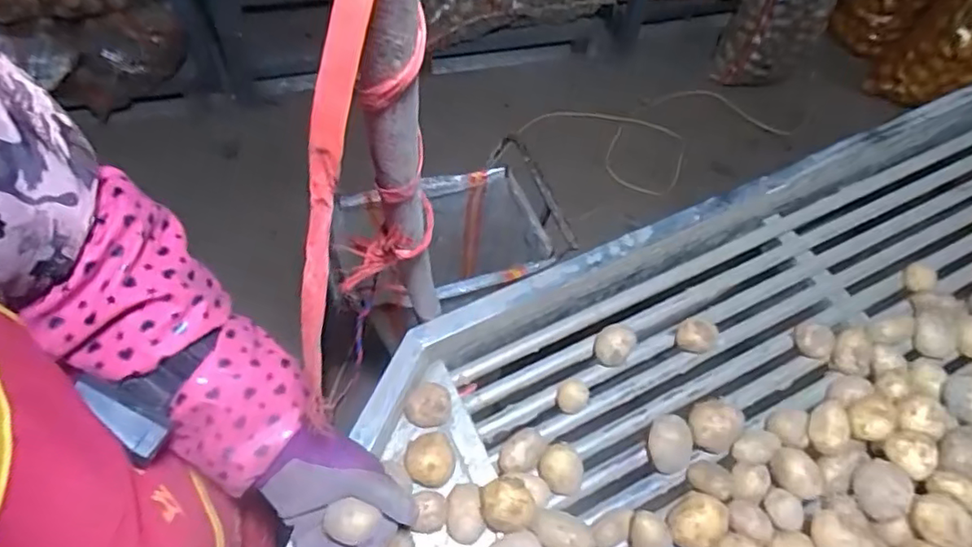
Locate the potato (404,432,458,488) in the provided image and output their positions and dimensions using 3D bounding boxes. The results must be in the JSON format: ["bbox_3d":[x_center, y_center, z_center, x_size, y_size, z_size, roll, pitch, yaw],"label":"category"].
[{"bbox_3d":[-0.054,0.183,0.567,0.046,0.044,0.044,2,59,-3],"label":"potato"}]

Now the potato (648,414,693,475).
[{"bbox_3d":[0.180,0.171,0.589,0.041,0.044,0.050,7,59,0],"label":"potato"}]

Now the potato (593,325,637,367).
[{"bbox_3d":[0.140,0.080,0.642,0.038,0.042,0.044,35,63,16],"label":"potato"}]

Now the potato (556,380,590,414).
[{"bbox_3d":[0.091,0.132,0.620,0.031,0.023,0.031,2,59,-3],"label":"potato"}]

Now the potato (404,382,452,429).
[{"bbox_3d":[-0.058,0.135,0.599,0.044,0.044,0.040,2,59,-3],"label":"potato"}]

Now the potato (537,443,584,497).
[{"bbox_3d":[0.072,0.193,0.571,0.043,0.042,0.037,31,62,13],"label":"potato"}]

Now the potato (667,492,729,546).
[{"bbox_3d":[0.196,0.234,0.549,0.051,0.042,0.045,-25,64,-17],"label":"potato"}]

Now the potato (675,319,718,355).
[{"bbox_3d":[0.236,0.072,0.658,0.041,0.029,0.036,40,64,18],"label":"potato"}]

